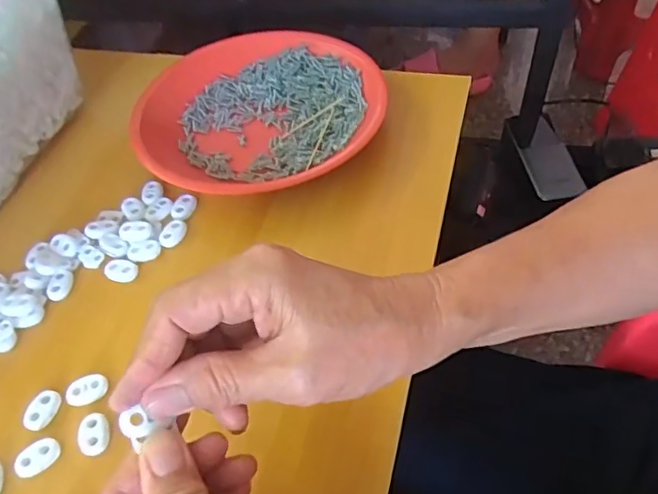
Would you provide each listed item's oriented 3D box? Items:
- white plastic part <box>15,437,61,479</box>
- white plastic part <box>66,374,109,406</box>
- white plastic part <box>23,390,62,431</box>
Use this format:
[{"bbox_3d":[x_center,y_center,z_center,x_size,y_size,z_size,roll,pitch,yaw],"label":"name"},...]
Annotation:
[{"bbox_3d":[-0.154,0.110,0.297,0.023,0.004,0.015,-33,55,-20],"label":"white plastic part"},{"bbox_3d":[-0.137,0.081,0.319,0.023,0.004,0.016,-28,53,-16],"label":"white plastic part"},{"bbox_3d":[-0.159,0.090,0.314,0.015,0.004,0.022,14,53,17],"label":"white plastic part"}]

